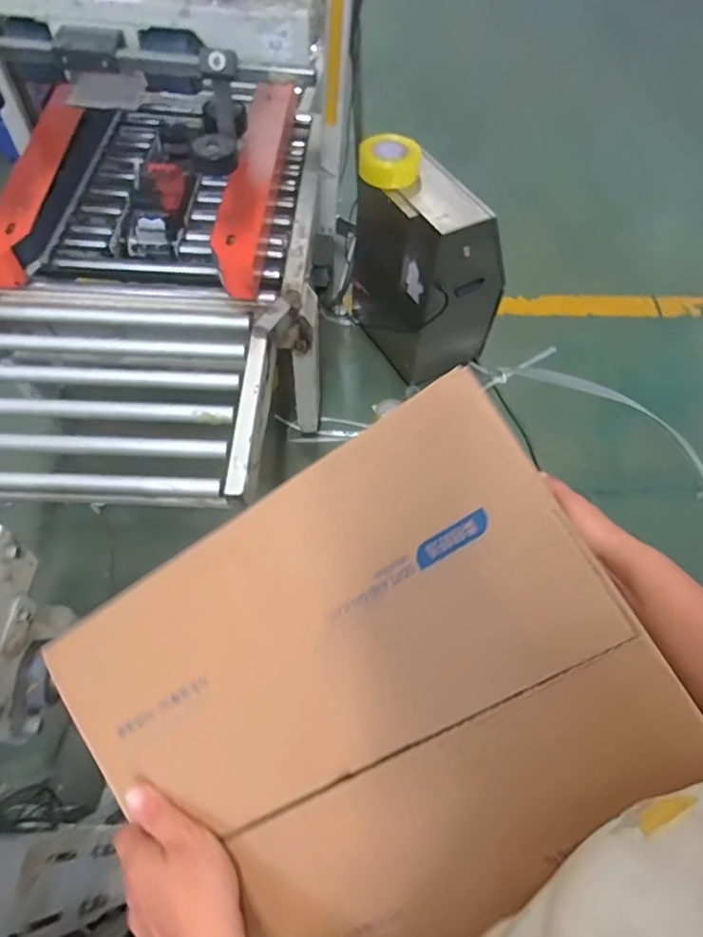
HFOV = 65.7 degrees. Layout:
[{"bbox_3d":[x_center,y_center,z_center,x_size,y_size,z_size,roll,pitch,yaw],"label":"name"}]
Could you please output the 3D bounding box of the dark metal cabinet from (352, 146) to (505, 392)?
[{"bbox_3d":[0.204,-0.552,1.541,0.303,0.547,0.359,-31,65,-19],"label":"dark metal cabinet"}]

